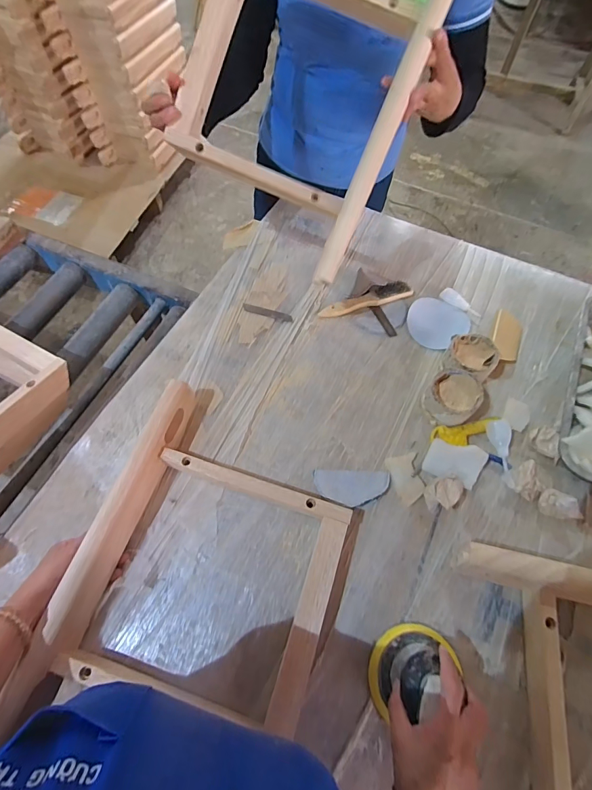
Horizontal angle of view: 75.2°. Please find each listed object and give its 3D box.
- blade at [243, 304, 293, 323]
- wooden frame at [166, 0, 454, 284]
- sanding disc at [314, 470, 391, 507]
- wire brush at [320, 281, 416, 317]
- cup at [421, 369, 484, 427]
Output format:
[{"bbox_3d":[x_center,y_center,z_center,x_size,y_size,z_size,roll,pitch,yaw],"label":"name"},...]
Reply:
[{"bbox_3d":[-0.056,-0.161,0.755,0.100,0.005,0.018,14,62,6],"label":"blade"},{"bbox_3d":[0.002,-0.455,0.569,0.326,0.041,0.469,24,101,5],"label":"wooden frame"},{"bbox_3d":[0.089,0.144,0.598,0.115,0.012,0.056,1,62,-1],"label":"sanding disc"},{"bbox_3d":[0.140,-0.190,0.766,0.191,0.023,0.044,-12,63,-8],"label":"wire brush"},{"bbox_3d":[0.261,0.004,0.644,0.079,0.045,0.085,1,62,-2],"label":"cup"}]

